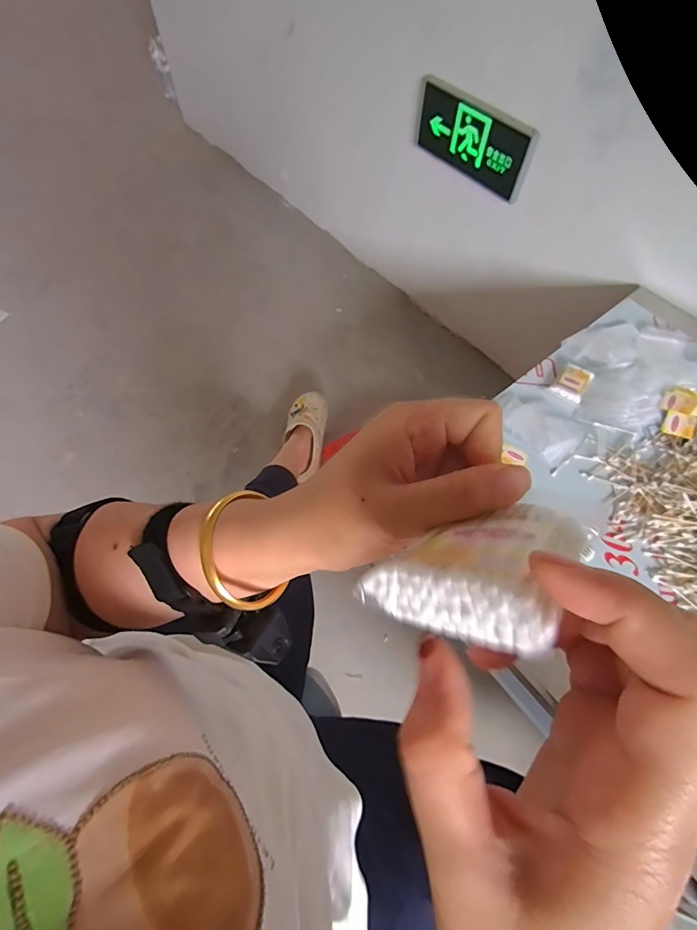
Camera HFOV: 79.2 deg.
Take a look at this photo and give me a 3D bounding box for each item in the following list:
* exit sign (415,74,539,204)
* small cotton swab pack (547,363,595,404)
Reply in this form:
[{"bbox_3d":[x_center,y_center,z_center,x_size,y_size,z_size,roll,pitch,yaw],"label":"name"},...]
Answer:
[{"bbox_3d":[0.297,-0.802,1.036,0.029,0.158,0.349,-34,67,-17],"label":"exit sign"},{"bbox_3d":[0.410,-0.151,0.775,0.056,0.016,0.078,31,66,15],"label":"small cotton swab pack"}]

